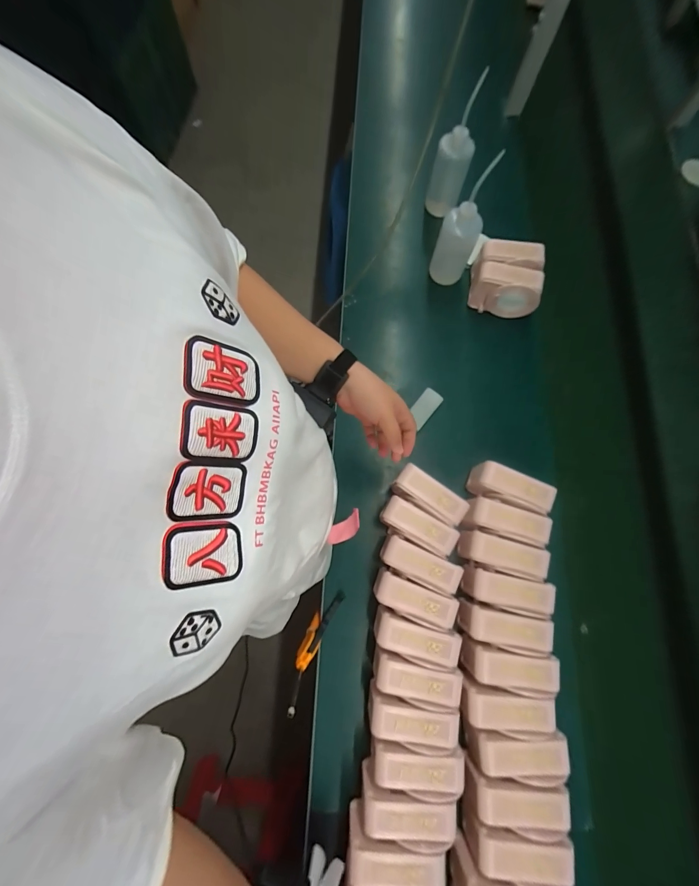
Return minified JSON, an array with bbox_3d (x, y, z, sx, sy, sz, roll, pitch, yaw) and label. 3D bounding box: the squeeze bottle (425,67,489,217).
[{"bbox_3d":[0.220,-0.603,0.753,0.075,0.247,0.075,25,78,4],"label":"squeeze bottle"}]

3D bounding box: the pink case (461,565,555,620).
[{"bbox_3d":[0.256,0.239,0.572,0.137,0.052,0.056,10,77,15],"label":"pink case"}]

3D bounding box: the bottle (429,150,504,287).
[{"bbox_3d":[0.218,-0.416,0.698,0.078,0.212,0.073,13,78,1],"label":"bottle"}]

